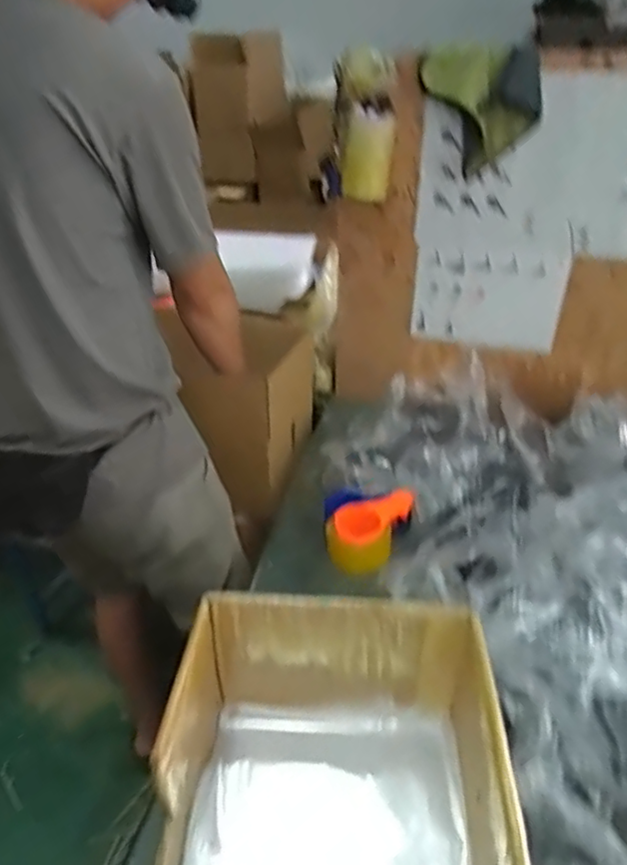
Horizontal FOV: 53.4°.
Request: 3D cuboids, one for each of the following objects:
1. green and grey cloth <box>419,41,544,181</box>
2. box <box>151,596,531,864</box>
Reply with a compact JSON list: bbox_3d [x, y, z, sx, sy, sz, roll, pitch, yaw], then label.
[{"bbox_3d":[0.283,-0.550,1.063,0.196,0.183,0.054,3,35,6],"label":"green and grey cloth"},{"bbox_3d":[0.009,0.392,0.566,0.310,0.232,0.416,2,35,4],"label":"box"}]

